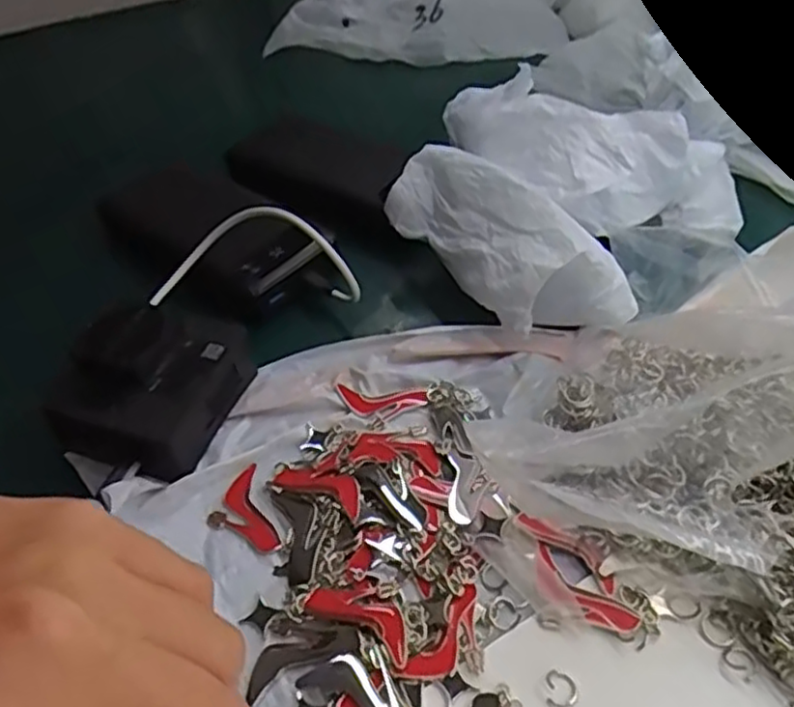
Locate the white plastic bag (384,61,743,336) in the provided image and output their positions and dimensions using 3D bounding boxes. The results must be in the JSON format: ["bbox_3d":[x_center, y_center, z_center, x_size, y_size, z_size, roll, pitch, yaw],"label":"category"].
[{"bbox_3d":[0.095,-0.093,0.410,0.184,0.065,0.182,-25,49,-19],"label":"white plastic bag"}]

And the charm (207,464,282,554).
[{"bbox_3d":[-0.070,0.073,0.314,0.026,0.004,0.045,-19,47,-13],"label":"charm"}]

